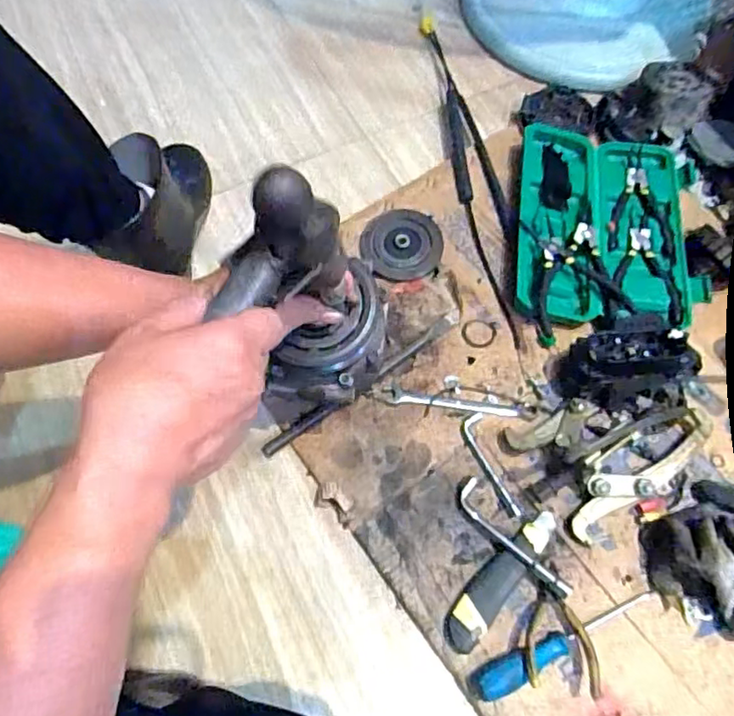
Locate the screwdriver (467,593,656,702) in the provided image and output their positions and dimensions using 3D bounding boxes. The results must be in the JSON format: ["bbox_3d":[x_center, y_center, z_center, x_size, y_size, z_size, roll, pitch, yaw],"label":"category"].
[{"bbox_3d":[0.189,0.270,0.576,0.201,0.023,0.028,-21,65,-10],"label":"screwdriver"}]

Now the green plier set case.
[{"bbox_3d":[0.314,-0.172,0.794,0.232,0.043,0.330,10,64,5],"label":"green plier set case"}]

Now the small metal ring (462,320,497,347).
[{"bbox_3d":[0.138,-0.030,0.747,0.045,0.004,0.040,6,63,3],"label":"small metal ring"}]

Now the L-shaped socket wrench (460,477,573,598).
[{"bbox_3d":[0.143,0.185,0.615,0.030,0.029,0.142,-33,68,-15],"label":"L-shaped socket wrench"}]

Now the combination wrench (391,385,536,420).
[{"bbox_3d":[0.111,0.052,0.701,0.164,0.004,0.020,8,64,4],"label":"combination wrench"}]

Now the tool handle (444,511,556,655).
[{"bbox_3d":[0.134,0.216,0.604,0.035,0.022,0.164,39,70,18],"label":"tool handle"}]

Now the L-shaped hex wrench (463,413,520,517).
[{"bbox_3d":[0.133,0.117,0.663,0.026,0.005,0.117,-14,64,-7],"label":"L-shaped hex wrench"}]

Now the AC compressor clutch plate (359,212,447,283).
[{"bbox_3d":[0.045,-0.151,0.797,0.106,0.017,0.105,0,63,0],"label":"AC compressor clutch plate"}]

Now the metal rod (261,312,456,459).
[{"bbox_3d":[0.001,0.026,0.710,0.287,0.011,0.017,-36,69,-17],"label":"metal rod"}]

